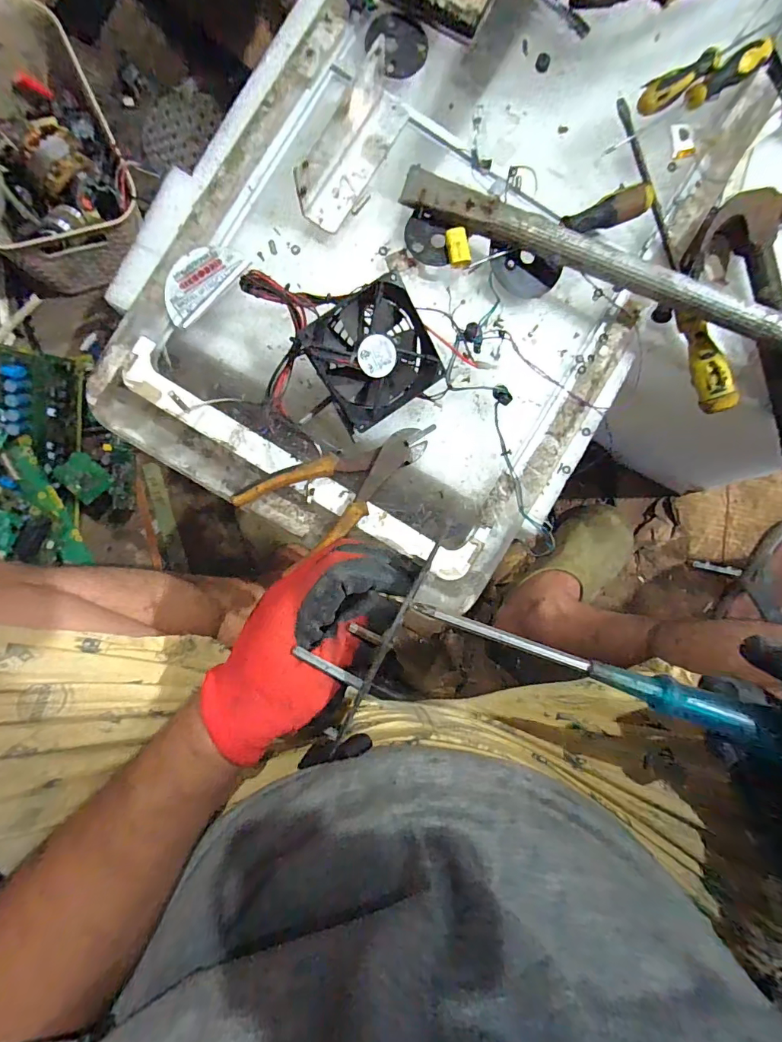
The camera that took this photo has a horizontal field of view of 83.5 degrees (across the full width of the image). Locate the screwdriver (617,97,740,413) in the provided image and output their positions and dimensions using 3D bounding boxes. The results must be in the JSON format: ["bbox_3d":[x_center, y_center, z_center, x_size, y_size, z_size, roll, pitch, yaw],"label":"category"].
[{"bbox_3d":[0.259,-0.245,0.402,0.031,0.028,0.300,-20,91,-1],"label":"screwdriver"}]

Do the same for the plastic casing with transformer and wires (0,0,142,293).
[{"bbox_3d":[-0.471,-0.500,0.573,0.201,0.108,0.304,-25,91,-1],"label":"plastic casing with transformer and wires"}]

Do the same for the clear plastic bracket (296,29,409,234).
[{"bbox_3d":[-0.035,-0.329,0.379,0.054,0.046,0.136,25,90,-2],"label":"clear plastic bracket"}]

